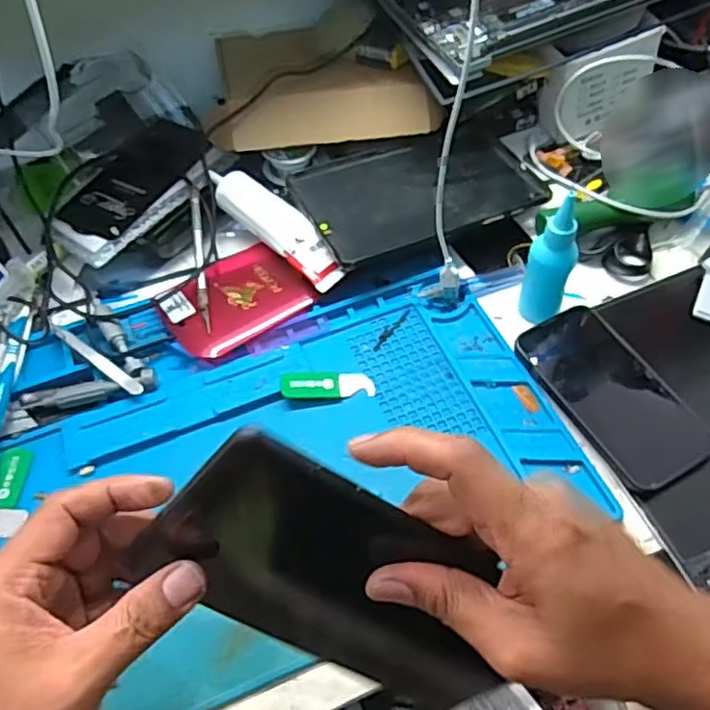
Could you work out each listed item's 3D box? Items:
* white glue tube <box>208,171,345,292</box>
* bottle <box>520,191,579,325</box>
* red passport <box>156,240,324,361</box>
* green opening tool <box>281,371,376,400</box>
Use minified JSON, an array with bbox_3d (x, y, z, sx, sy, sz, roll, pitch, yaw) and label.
[{"bbox_3d":[-0.068,-0.114,0.559,0.038,0.023,0.152,-39,63,-22],"label":"white glue tube"},{"bbox_3d":[0.151,-0.071,0.491,0.031,0.115,0.026,-12,56,-6],"label":"bottle"},{"bbox_3d":[-0.102,-0.050,0.541,0.114,0.012,0.090,-31,60,-22],"label":"red passport"},{"bbox_3d":[-0.021,0.023,0.494,0.071,0.008,0.025,-3,55,0],"label":"green opening tool"}]

